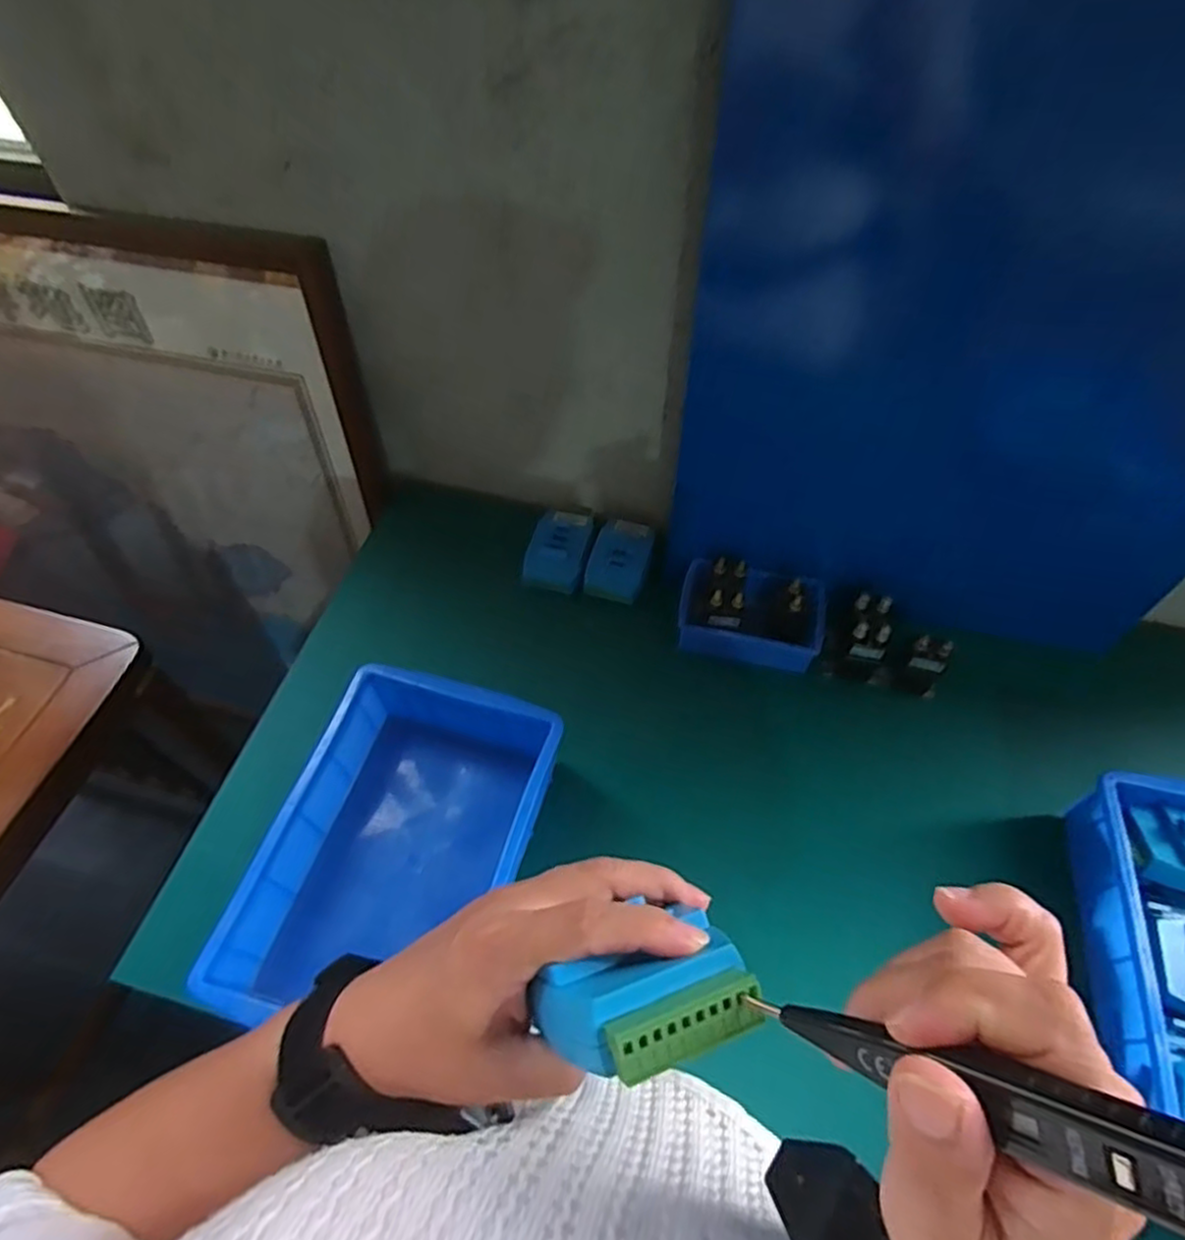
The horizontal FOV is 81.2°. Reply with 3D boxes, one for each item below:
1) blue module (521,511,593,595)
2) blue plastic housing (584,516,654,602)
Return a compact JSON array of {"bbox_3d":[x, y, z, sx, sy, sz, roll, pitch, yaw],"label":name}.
[{"bbox_3d":[-0.038,-0.082,0.784,0.062,0.027,0.101,10,57,8],"label":"blue module"},{"bbox_3d":[0.033,-0.074,0.782,0.062,0.034,0.103,14,58,10],"label":"blue plastic housing"}]

